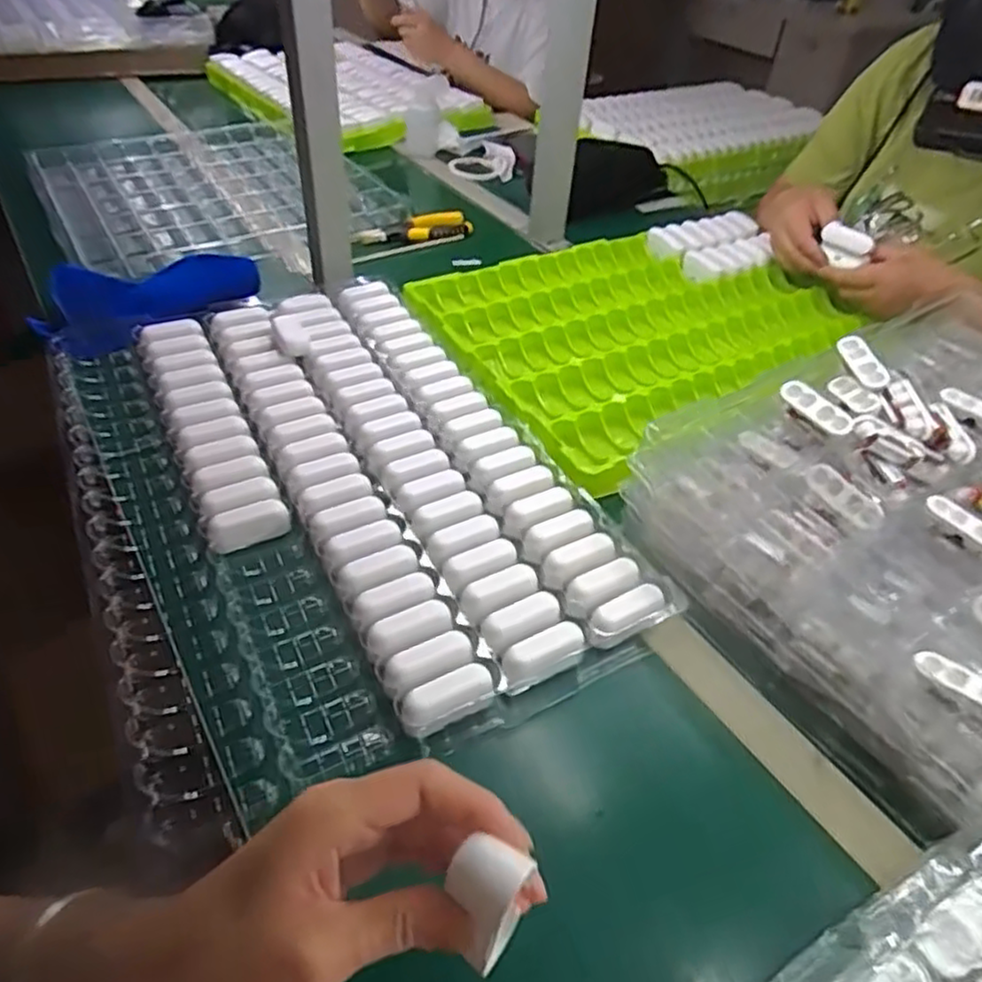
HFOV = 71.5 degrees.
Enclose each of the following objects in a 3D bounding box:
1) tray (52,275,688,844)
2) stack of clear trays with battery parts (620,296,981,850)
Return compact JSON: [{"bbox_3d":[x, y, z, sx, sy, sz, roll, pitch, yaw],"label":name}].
[{"bbox_3d":[-0.152,-0.019,0.617,0.368,0.035,0.558,-19,48,-23],"label":"tray"},{"bbox_3d":[0.413,0.036,0.518,0.459,0.090,0.451,-24,50,-27],"label":"stack of clear trays with battery parts"}]

